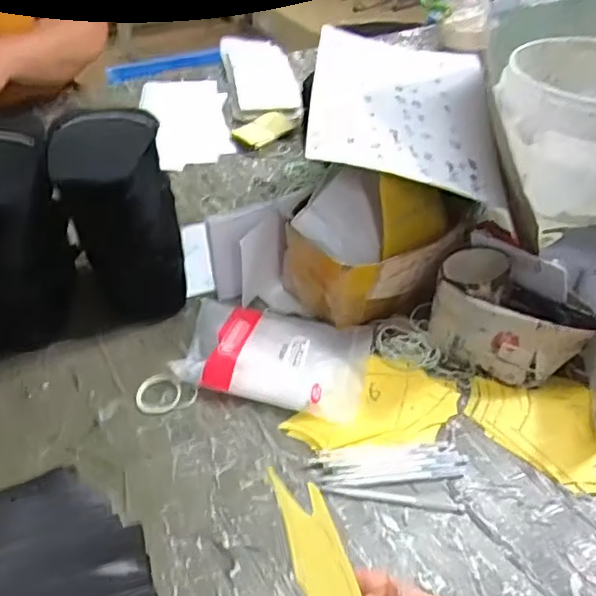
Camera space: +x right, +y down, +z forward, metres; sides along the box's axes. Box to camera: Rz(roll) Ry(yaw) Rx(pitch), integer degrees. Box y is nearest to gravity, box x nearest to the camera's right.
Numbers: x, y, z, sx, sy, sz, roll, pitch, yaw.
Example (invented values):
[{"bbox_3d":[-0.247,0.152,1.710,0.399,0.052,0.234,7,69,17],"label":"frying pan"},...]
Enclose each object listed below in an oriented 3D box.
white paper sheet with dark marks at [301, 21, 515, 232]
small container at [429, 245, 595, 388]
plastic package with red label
[{"bbox_3d":[0.114,-0.210,0.688,0.194,0.053,0.303,4,41,1],"label":"white paper sheet with dark marks"},{"bbox_3d":[0.199,0.020,0.600,0.141,0.083,0.083,31,48,28],"label":"small container"},{"bbox_3d":[-0.019,0.044,0.599,0.174,0.029,0.124,12,42,10],"label":"plastic package with red label"}]

